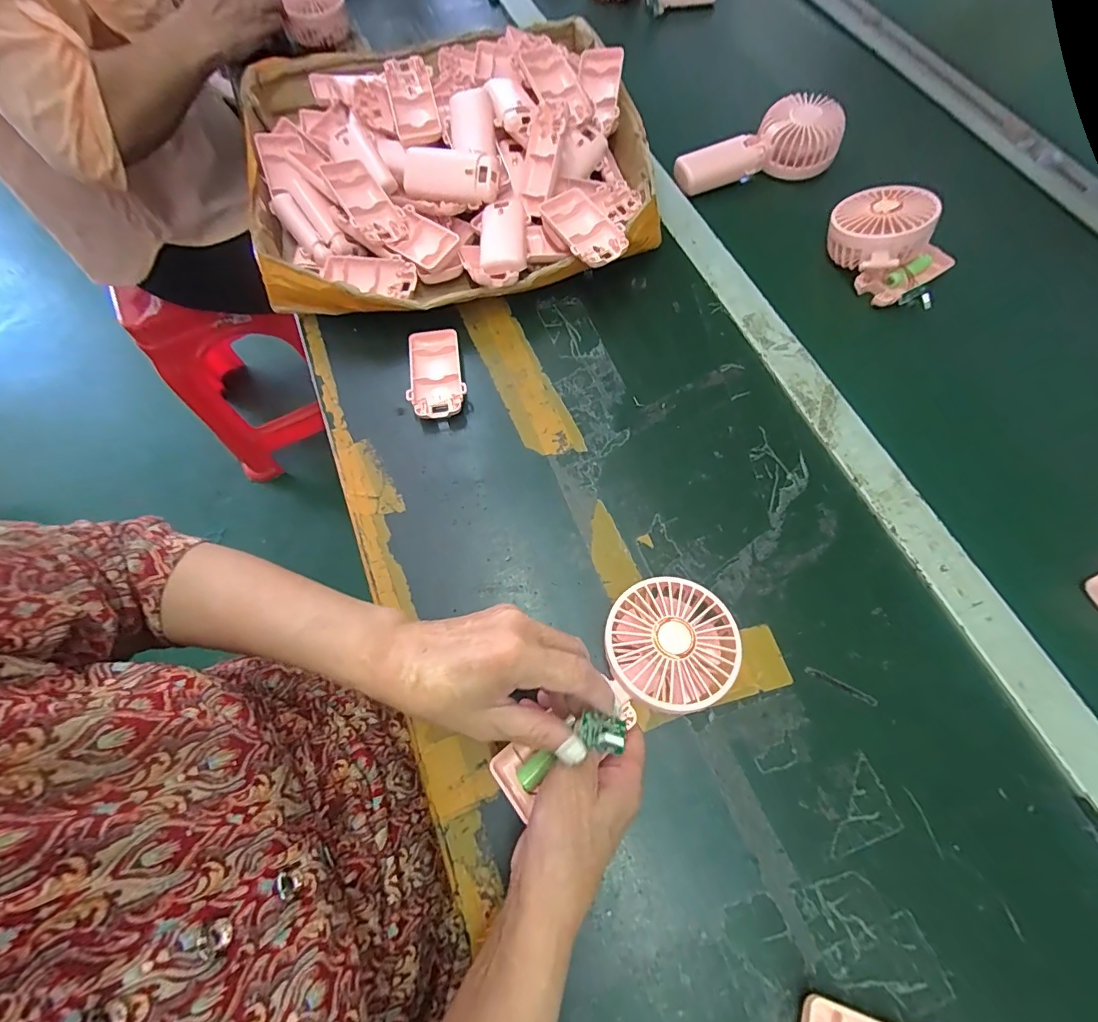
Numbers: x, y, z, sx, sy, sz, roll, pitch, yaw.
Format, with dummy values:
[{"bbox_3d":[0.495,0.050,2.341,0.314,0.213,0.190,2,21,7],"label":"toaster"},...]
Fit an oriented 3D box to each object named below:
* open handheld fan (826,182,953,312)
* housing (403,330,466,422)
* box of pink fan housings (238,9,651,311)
[{"bbox_3d":[0.327,-0.257,0.465,0.118,0.054,0.088,38,74,16],"label":"open handheld fan"},{"bbox_3d":[-0.105,-0.126,0.448,0.049,0.020,0.092,-12,68,-3],"label":"housing"},{"bbox_3d":[-0.110,-0.374,0.512,0.398,0.081,0.400,-11,68,-2],"label":"box of pink fan housings"}]

